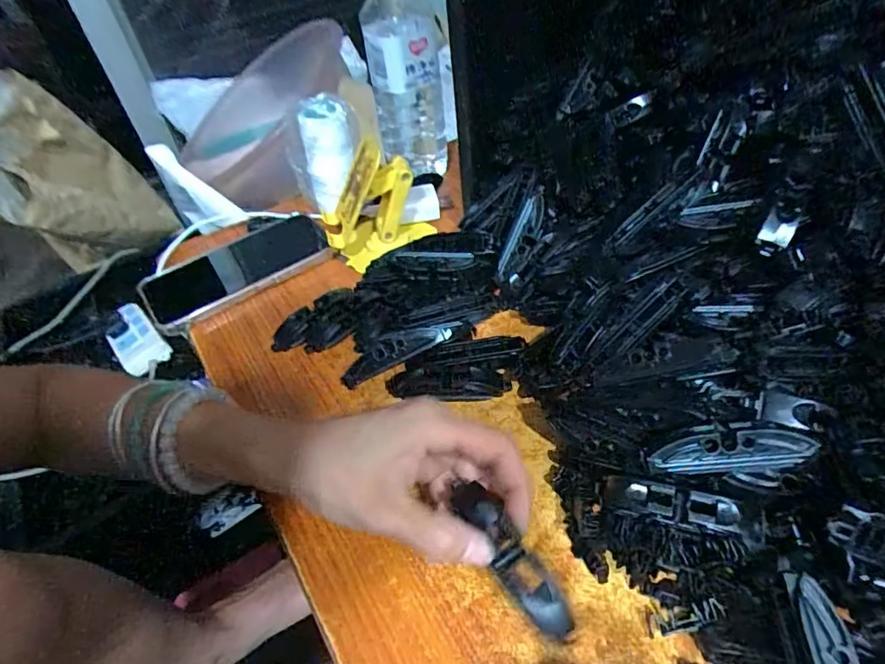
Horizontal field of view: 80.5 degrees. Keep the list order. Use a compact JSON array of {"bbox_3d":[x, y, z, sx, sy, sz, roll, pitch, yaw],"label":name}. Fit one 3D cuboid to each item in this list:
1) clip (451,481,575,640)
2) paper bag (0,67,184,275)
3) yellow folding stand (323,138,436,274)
[{"bbox_3d":[0.030,0.099,0.232,0.017,0.014,0.075,-29,65,-21],"label":"clip"},{"bbox_3d":[-0.689,-0.285,1.001,0.230,0.331,0.305,23,52,28],"label":"paper bag"},{"bbox_3d":[-0.062,-0.115,0.473,0.099,0.101,0.063,-9,45,-1],"label":"yellow folding stand"}]

